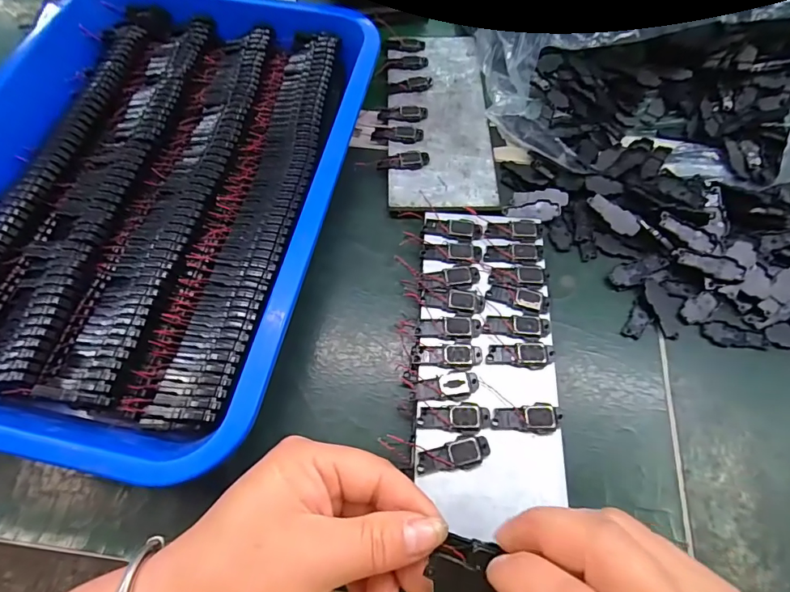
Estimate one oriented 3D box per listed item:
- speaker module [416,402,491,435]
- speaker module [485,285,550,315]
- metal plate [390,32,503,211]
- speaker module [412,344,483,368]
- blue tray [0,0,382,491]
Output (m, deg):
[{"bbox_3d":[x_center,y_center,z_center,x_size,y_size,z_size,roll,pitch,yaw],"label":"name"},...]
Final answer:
[{"bbox_3d":[0.032,0.066,0.250,0.039,0.004,0.016,5,64,2],"label":"speaker module"},{"bbox_3d":[0.077,0.000,0.281,0.038,0.004,0.016,16,65,7],"label":"speaker module"},{"bbox_3d":[0.035,-0.148,0.367,0.079,0.004,0.191,-1,64,0],"label":"metal plate"},{"bbox_3d":[0.031,0.036,0.266,0.040,0.008,0.014,1,64,1],"label":"speaker module"},{"bbox_3d":[-0.172,-0.084,0.317,0.272,0.045,0.370,11,65,5],"label":"blue tray"}]

